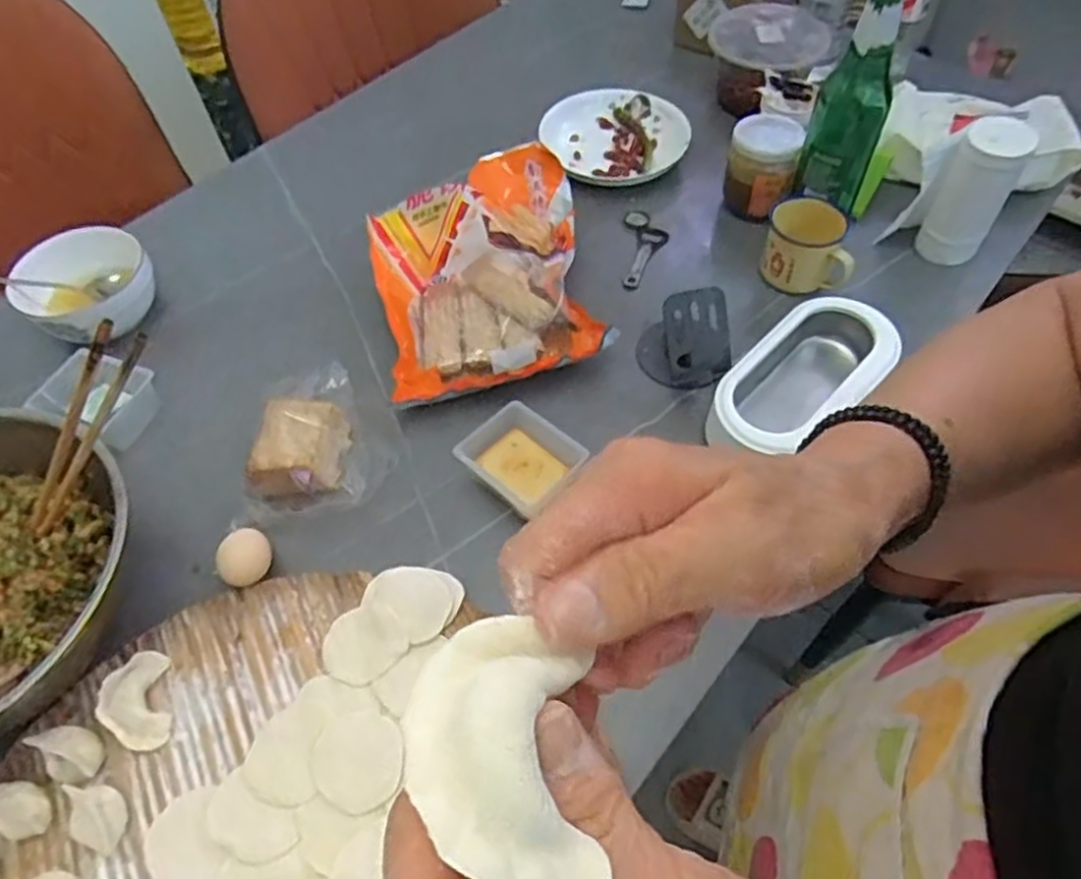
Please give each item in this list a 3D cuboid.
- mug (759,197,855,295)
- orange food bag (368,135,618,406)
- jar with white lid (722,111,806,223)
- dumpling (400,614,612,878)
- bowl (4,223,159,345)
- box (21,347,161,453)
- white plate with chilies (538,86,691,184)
[{"bbox_3d":[0.273,-0.197,0.738,0.088,0.064,0.077,16,57,14],"label":"mug"},{"bbox_3d":[-0.058,-0.165,0.716,0.203,0.084,0.243,-10,55,-4],"label":"orange food bag"},{"bbox_3d":[0.241,-0.297,0.792,0.075,0.080,0.087,13,56,12],"label":"jar with white lid"},{"bbox_3d":[-0.008,0.068,0.164,0.043,0.018,0.058,3,55,5],"label":"dumpling"},{"bbox_3d":[-0.450,-0.148,0.740,0.113,0.069,0.126,33,62,24],"label":"bowl"},{"bbox_3d":[-0.404,-0.036,0.670,0.093,0.048,0.071,12,56,11],"label":"box"},{"bbox_3d":[0.091,-0.364,0.882,0.177,0.029,0.167,3,55,5],"label":"white plate with chilies"}]

